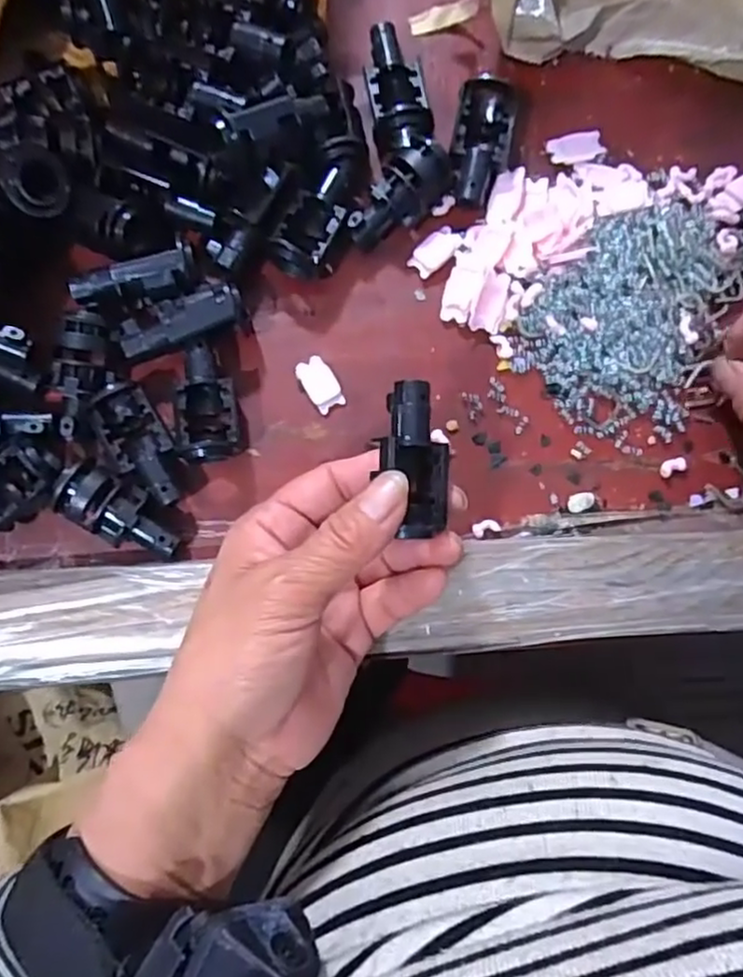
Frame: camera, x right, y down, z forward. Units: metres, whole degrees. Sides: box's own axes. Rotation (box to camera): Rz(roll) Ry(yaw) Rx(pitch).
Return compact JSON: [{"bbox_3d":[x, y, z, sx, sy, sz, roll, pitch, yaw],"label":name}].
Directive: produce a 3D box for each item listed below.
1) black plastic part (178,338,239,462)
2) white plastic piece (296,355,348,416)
[{"bbox_3d":[-0.070,-0.036,0.288,0.024,0.021,0.048,-8,85,-2],"label":"black plastic part"},{"bbox_3d":[-0.022,-0.046,0.298,0.014,0.004,0.025,-33,87,-4],"label":"white plastic piece"}]

